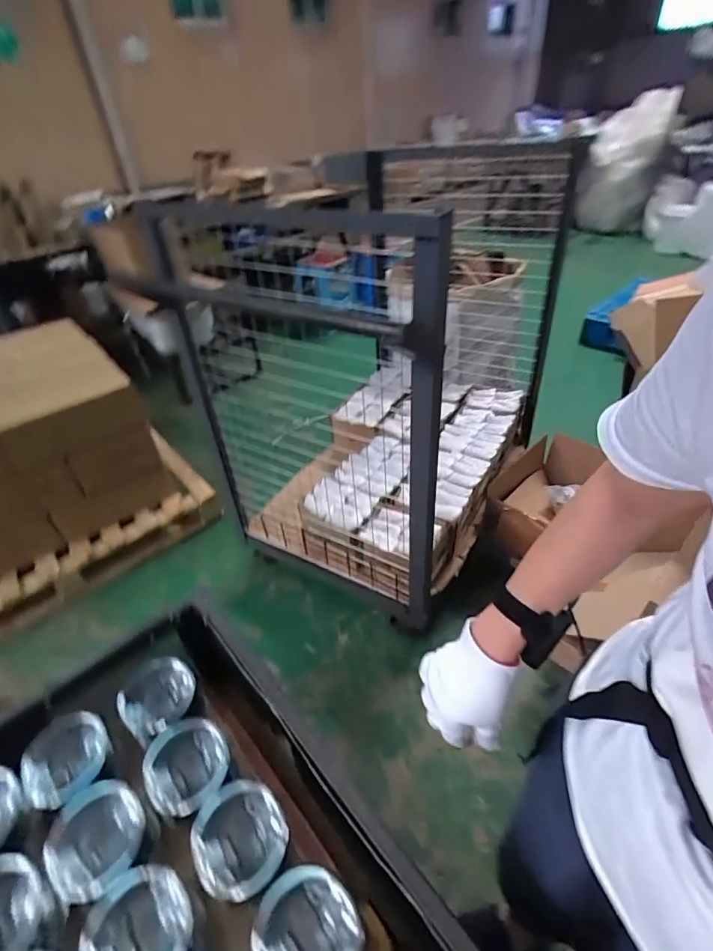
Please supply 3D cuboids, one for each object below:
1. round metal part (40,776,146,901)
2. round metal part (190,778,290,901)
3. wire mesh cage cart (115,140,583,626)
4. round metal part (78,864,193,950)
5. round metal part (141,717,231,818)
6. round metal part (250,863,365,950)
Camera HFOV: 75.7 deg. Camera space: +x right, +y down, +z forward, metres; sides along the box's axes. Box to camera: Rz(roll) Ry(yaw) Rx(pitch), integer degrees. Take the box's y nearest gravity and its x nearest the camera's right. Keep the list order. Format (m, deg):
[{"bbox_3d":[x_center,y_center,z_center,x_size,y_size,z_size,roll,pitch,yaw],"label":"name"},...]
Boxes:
[{"bbox_3d":[-0.337,0.473,0.598,0.117,0.046,0.116,-3,40,2],"label":"round metal part"},{"bbox_3d":[-0.143,0.479,0.596,0.111,0.079,0.116,-23,43,-20],"label":"round metal part"},{"bbox_3d":[0.151,-0.370,1.461,0.682,0.974,1.302,19,45,26],"label":"wire mesh cage cart"},{"bbox_3d":[-0.249,0.534,0.533,0.116,0.060,0.119,-3,40,2],"label":"round metal part"},{"bbox_3d":[-0.239,0.423,0.659,0.110,0.063,0.114,-3,40,2],"label":"round metal part"},{"bbox_3d":[-0.051,0.528,0.519,0.116,0.066,0.116,0,40,6],"label":"round metal part"}]

